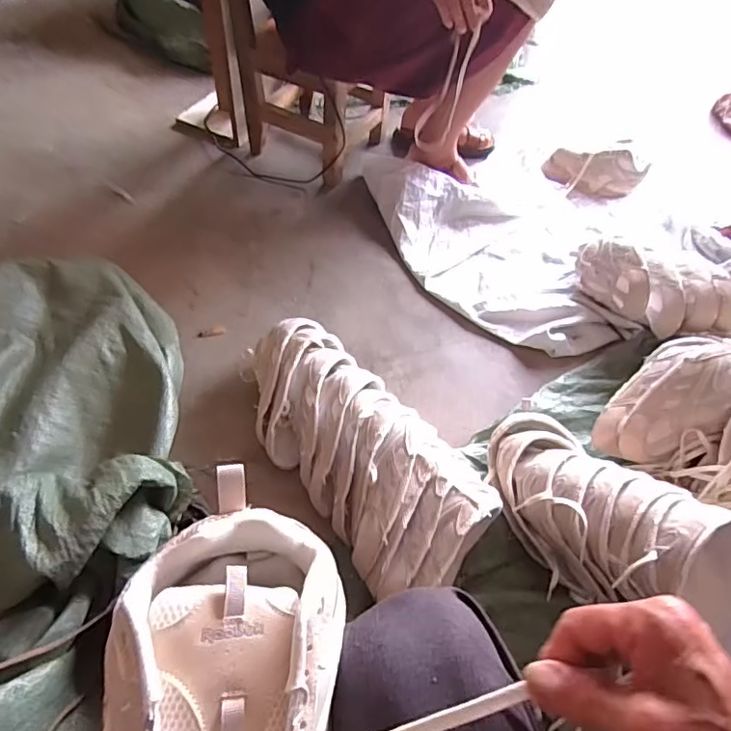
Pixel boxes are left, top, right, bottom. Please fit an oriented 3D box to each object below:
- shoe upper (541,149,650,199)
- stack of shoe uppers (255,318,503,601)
[{"bbox_3d":[0.575,-0.491,1.377,0.231,0.104,0.104,30,58,16],"label":"shoe upper"},{"bbox_3d":[-0.016,0.103,0.826,0.205,0.118,0.465,-29,61,-23],"label":"stack of shoe uppers"}]

